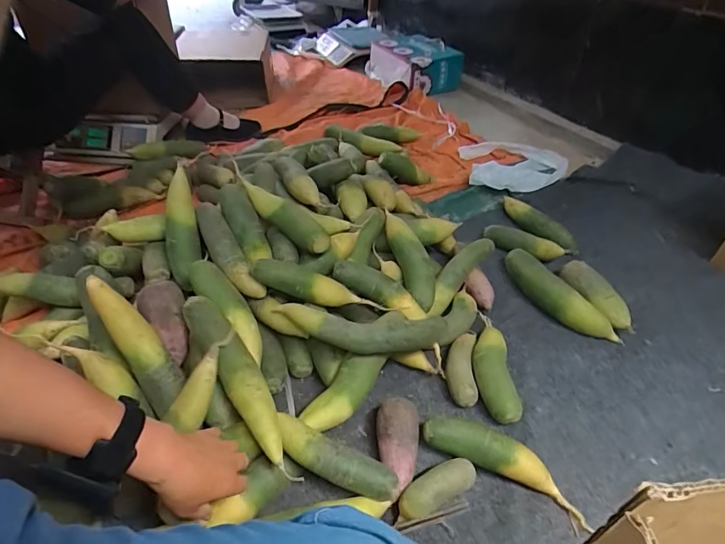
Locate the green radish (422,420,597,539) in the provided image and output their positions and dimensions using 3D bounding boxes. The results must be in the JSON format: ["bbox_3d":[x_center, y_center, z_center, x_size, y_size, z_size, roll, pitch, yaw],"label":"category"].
[{"bbox_3d":[0.204,0.276,0.635,0.240,0.058,0.057,21,46,20],"label":"green radish"}]

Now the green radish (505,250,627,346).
[{"bbox_3d":[0.389,0.043,0.895,0.078,0.061,0.272,-21,47,-23],"label":"green radish"}]

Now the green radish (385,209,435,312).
[{"bbox_3d":[0.100,-0.031,0.874,0.061,0.057,0.227,-13,63,-16],"label":"green radish"}]

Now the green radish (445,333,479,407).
[{"bbox_3d":[0.171,0.164,0.761,0.052,0.042,0.152,7,42,6],"label":"green radish"}]

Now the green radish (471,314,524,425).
[{"bbox_3d":[0.224,0.162,0.765,0.066,0.050,0.219,3,42,1],"label":"green radish"}]

